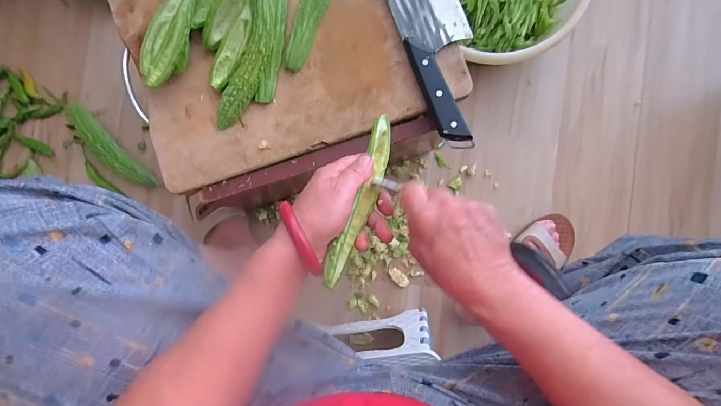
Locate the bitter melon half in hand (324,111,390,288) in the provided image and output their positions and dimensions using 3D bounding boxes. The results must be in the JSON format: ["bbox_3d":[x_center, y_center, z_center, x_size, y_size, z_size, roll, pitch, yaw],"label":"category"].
[{"bbox_3d":[0.001,-0.002,0.353,0.024,0.028,0.172,20,72,1],"label":"bitter melon half in hand"}]

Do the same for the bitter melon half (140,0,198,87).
[{"bbox_3d":[-0.216,-0.215,0.438,0.049,0.040,0.157,32,91,1],"label":"bitter melon half"}]

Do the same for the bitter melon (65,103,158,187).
[{"bbox_3d":[-0.481,-0.105,0.684,0.225,0.041,0.051,44,90,4],"label":"bitter melon"}]

